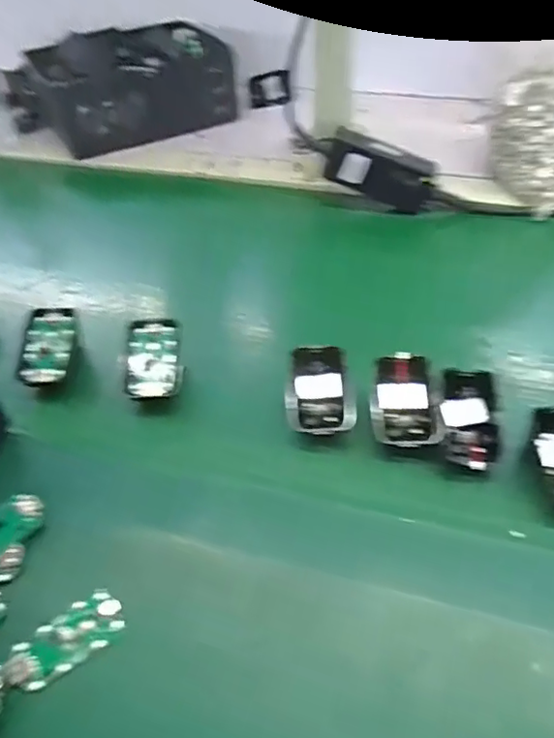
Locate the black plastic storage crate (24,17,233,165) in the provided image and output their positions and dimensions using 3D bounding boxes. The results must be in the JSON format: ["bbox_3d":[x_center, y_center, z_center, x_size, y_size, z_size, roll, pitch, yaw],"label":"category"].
[{"bbox_3d":[-0.188,-0.382,0.793,0.250,0.090,0.214,-18,47,-13],"label":"black plastic storage crate"}]

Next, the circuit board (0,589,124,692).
[{"bbox_3d":[-0.121,0.155,0.338,0.065,0.007,0.031,-28,50,-21],"label":"circuit board"}]

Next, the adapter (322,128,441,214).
[{"bbox_3d":[0.107,-0.205,0.616,0.116,0.056,0.030,22,49,-3],"label":"adapter"}]

